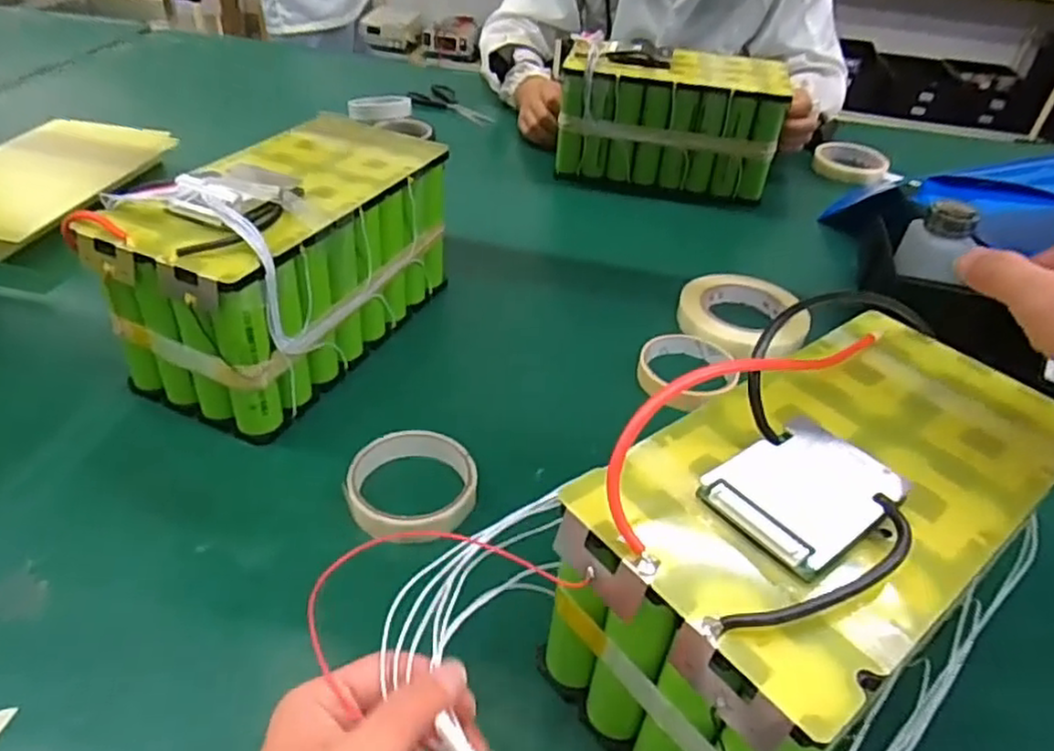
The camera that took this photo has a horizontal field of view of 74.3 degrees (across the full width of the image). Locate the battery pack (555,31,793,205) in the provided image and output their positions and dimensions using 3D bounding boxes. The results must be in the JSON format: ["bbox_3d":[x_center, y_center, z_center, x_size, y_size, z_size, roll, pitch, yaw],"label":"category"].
[{"bbox_3d":[0.185,-0.334,0.908,0.269,0.157,0.106,12,41,8],"label":"battery pack"}]

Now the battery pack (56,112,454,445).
[{"bbox_3d":[-0.193,-0.103,0.585,0.139,0.155,0.277,21,42,17],"label":"battery pack"}]

